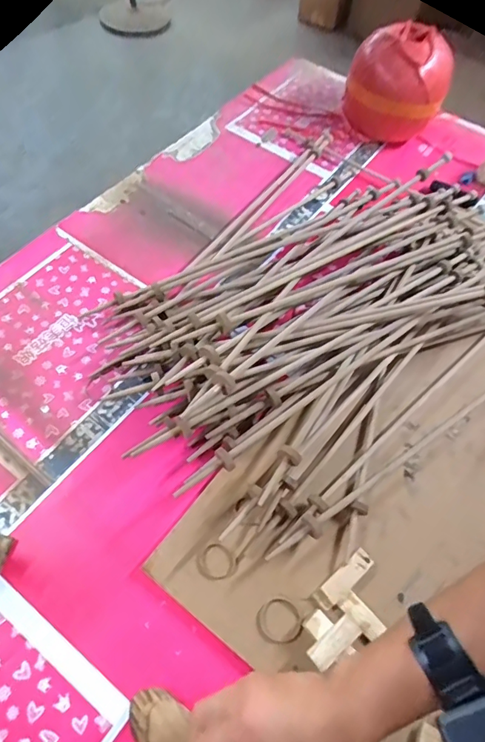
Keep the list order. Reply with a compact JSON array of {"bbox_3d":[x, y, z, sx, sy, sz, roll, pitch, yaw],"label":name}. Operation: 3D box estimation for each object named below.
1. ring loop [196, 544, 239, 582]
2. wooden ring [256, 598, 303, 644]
[{"bbox_3d":[-0.036,0.265,0.650,0.052,0.004,0.047,37,63,16],"label":"ring loop"},{"bbox_3d":[0.050,0.328,0.618,0.057,0.004,0.055,2,59,-4],"label":"wooden ring"}]

